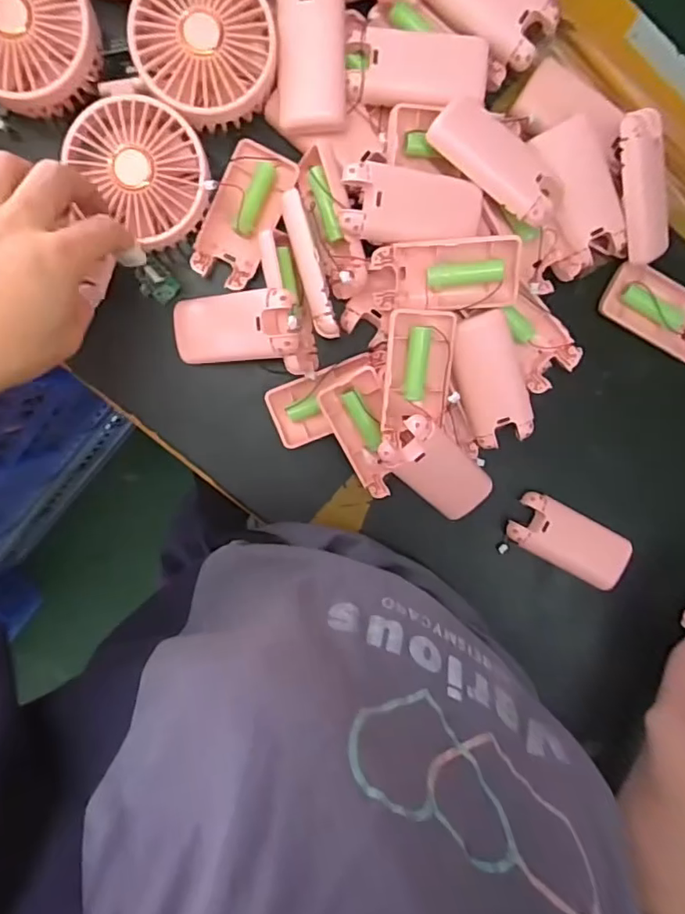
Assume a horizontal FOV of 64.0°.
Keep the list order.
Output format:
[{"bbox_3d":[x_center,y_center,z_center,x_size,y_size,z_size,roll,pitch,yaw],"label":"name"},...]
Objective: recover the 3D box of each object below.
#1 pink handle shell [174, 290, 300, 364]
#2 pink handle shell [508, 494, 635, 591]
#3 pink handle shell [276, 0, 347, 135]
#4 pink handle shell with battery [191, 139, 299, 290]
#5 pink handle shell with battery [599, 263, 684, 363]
[{"bbox_3d":[-0.073,-0.087,0.369,0.093,0.010,0.043,1,99,26],"label":"pink handle shell"},{"bbox_3d":[0.176,0.065,0.424,0.093,0.015,0.044,28,96,-6],"label":"pink handle shell"},{"bbox_3d":[-0.020,-0.259,0.353,0.044,0.011,0.087,-1,98,-2],"label":"pink handle shell"},{"bbox_3d":[-0.071,-0.170,0.389,0.046,0.017,0.094,24,97,-5],"label":"pink handle shell with battery"},{"bbox_3d":[0.239,-0.106,0.407,0.091,0.018,0.044,29,96,-6],"label":"pink handle shell with battery"}]

